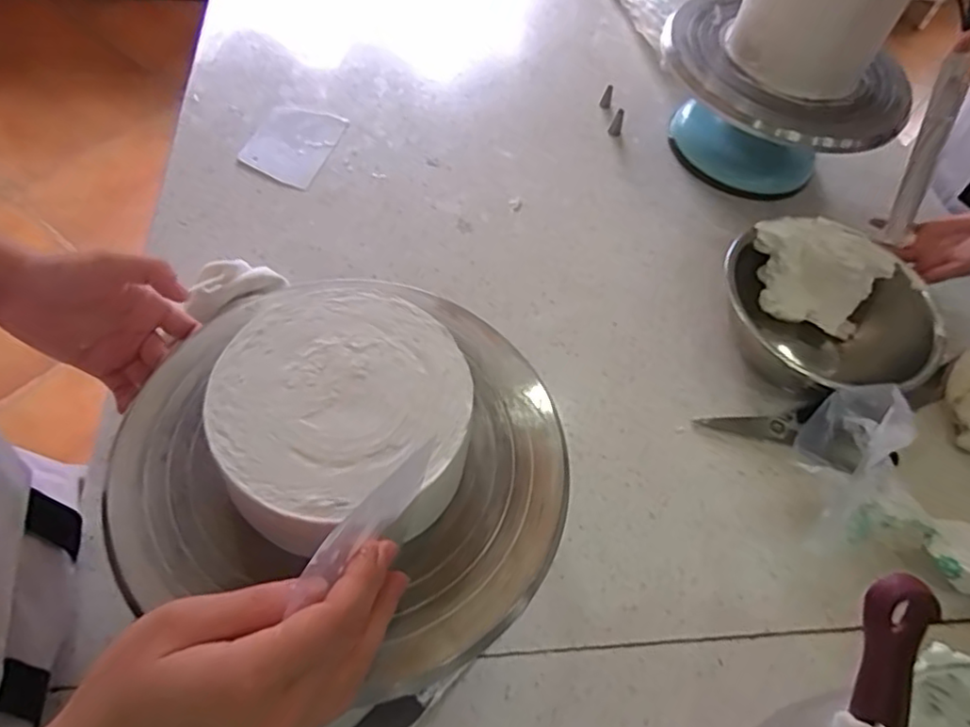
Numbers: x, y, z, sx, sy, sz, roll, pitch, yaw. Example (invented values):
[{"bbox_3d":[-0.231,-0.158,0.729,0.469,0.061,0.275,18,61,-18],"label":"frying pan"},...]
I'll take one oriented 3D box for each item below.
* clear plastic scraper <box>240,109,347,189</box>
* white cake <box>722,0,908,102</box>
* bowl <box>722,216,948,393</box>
[{"bbox_3d":[-0.226,-0.259,0.762,0.089,0.007,0.123,19,58,-1],"label":"clear plastic scraper"},{"bbox_3d":[0.363,-0.389,0.703,0.145,0.129,0.135,29,58,11],"label":"white cake"},{"bbox_3d":[0.348,-0.045,0.674,0.192,0.115,0.207,-11,60,-14],"label":"bowl"}]

